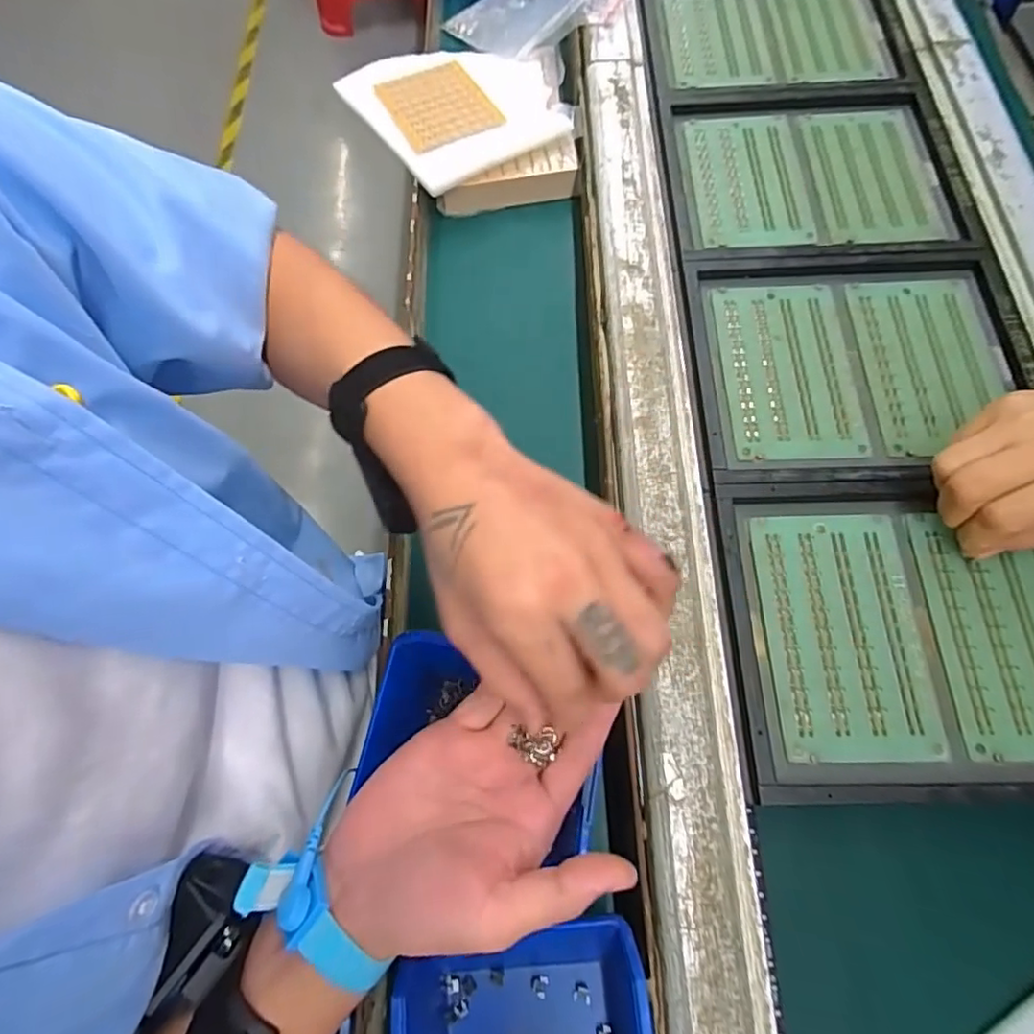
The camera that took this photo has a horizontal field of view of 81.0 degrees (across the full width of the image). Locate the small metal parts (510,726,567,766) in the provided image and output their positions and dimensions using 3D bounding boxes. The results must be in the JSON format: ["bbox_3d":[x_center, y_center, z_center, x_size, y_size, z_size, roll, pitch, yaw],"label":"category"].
[{"bbox_3d":[0.010,0.113,0.300,0.025,0.004,0.017,0,69,2],"label":"small metal parts"}]

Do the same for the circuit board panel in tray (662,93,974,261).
[{"bbox_3d":[0.228,-0.273,0.480,0.205,0.009,0.171,-2,69,1],"label":"circuit board panel in tray"}]

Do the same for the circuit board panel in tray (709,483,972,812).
[{"bbox_3d":[0.179,0.065,0.344,0.111,0.009,0.174,-1,69,2],"label":"circuit board panel in tray"}]

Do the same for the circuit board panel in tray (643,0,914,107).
[{"bbox_3d":[0.225,-0.434,0.544,0.211,0.013,0.181,-2,69,2],"label":"circuit board panel in tray"}]

